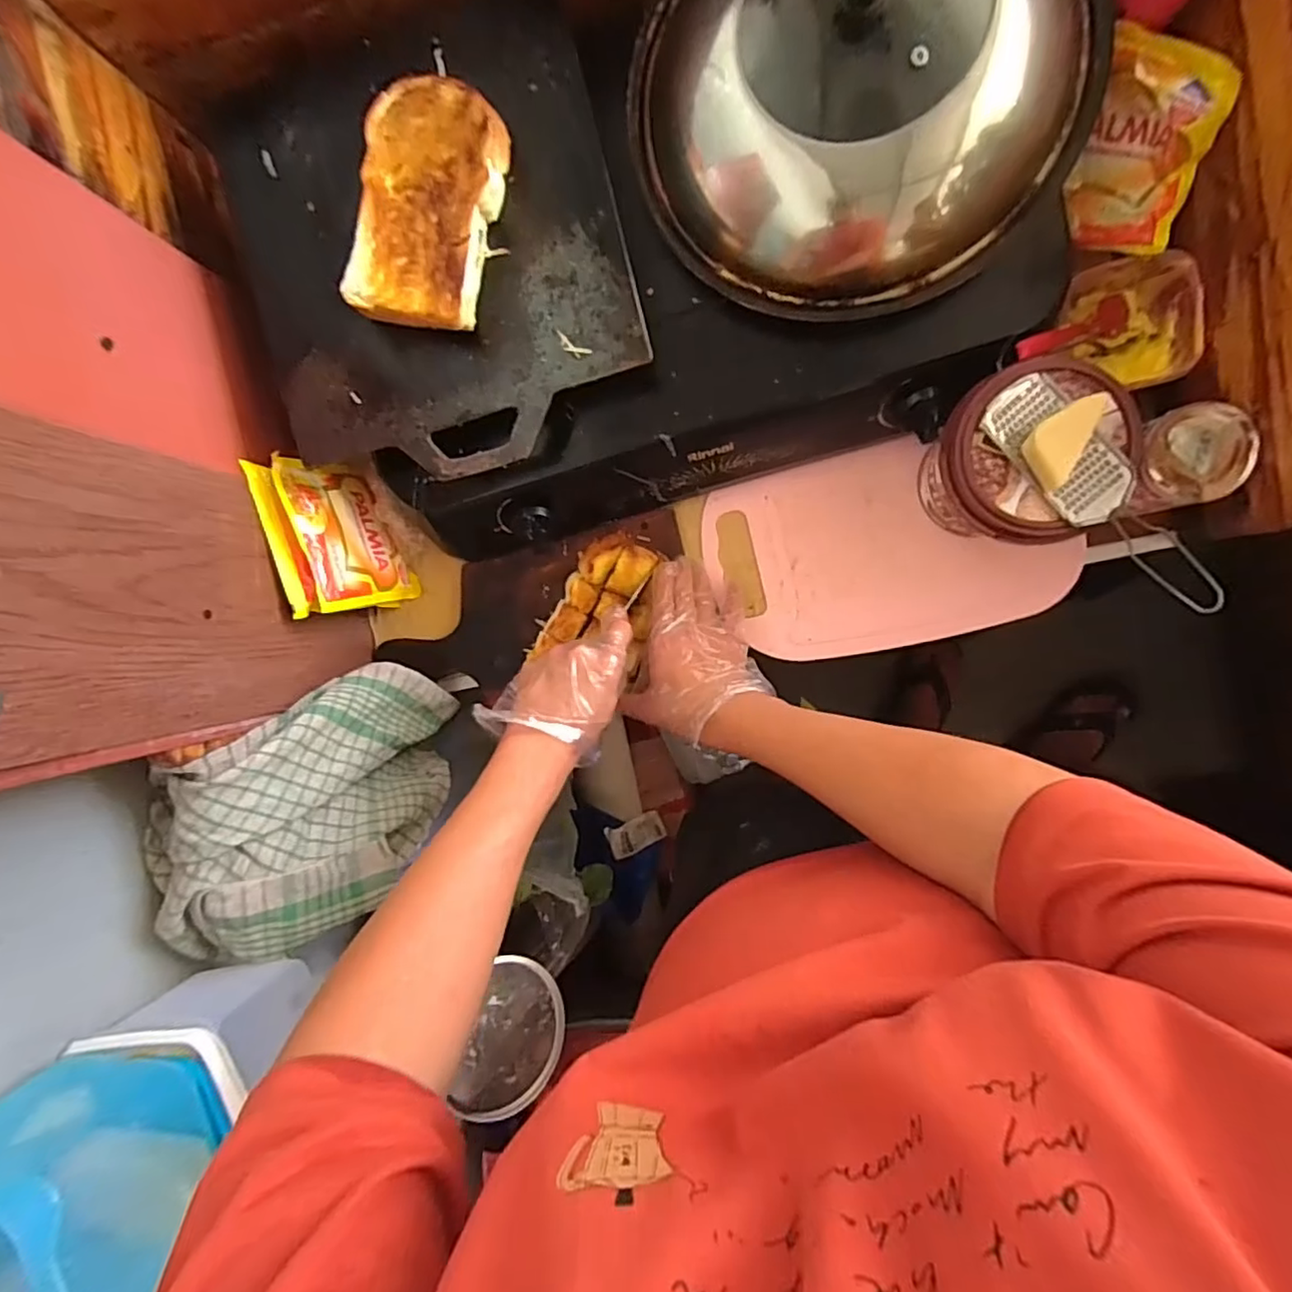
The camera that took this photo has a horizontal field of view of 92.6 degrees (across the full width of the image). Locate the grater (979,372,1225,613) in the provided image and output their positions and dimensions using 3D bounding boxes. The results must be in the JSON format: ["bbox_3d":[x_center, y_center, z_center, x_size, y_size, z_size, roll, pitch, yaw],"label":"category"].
[{"bbox_3d":[0.328,-0.106,0.443,0.054,0.007,0.204,-43,89,10],"label":"grater"}]

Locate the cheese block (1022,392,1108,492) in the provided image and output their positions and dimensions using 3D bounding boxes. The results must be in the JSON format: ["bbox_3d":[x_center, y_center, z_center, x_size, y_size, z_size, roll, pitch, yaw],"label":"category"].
[{"bbox_3d":[0.290,-0.148,0.430,0.035,0.026,0.071,23,98,5],"label":"cheese block"}]

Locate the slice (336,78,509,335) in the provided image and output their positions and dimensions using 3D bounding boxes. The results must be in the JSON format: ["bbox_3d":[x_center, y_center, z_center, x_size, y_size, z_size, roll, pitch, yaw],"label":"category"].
[{"bbox_3d":[-0.158,-0.316,0.453,0.094,0.032,0.158,17,98,6],"label":"slice"}]

